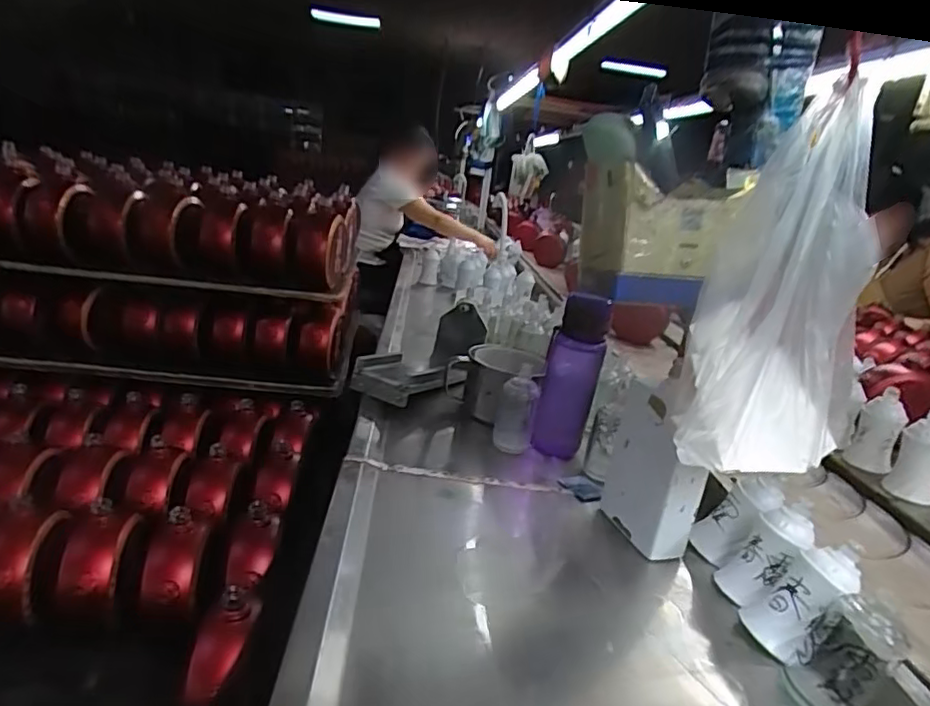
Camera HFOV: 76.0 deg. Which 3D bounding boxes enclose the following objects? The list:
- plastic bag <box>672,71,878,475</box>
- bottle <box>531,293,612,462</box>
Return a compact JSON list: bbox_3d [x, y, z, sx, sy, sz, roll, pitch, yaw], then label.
[{"bbox_3d":[0.270,-0.052,0.496,0.137,0.301,0.139,18,20,30],"label":"plastic bag"},{"bbox_3d":[0.147,0.042,0.836,0.077,0.246,0.060,10,17,8],"label":"bottle"}]

